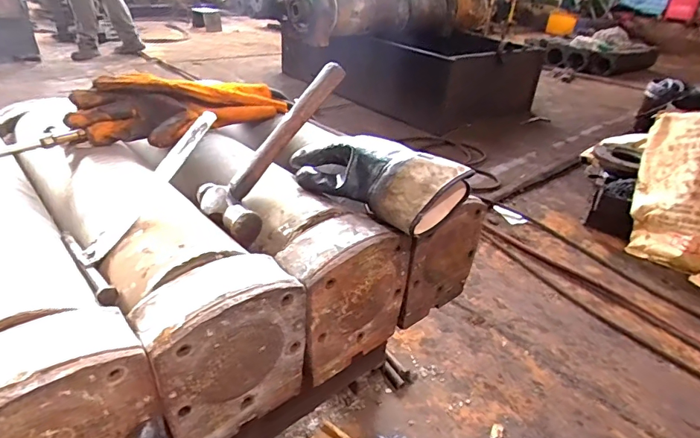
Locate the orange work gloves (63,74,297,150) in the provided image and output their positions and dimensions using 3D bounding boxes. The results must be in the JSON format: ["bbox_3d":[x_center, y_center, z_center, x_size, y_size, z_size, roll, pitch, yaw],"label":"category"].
[{"bbox_3d":[-0.265,-0.203,0.771,0.123,0.078,0.378,26,37,30],"label":"orange work gloves"}]

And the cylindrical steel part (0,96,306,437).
[{"bbox_3d":[-0.334,0.001,0.662,0.157,0.176,0.696,-21,40,-36],"label":"cylindrical steel part"}]

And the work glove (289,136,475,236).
[{"bbox_3d":[0.025,-0.060,0.597,0.238,0.067,0.118,22,35,26],"label":"work glove"}]

